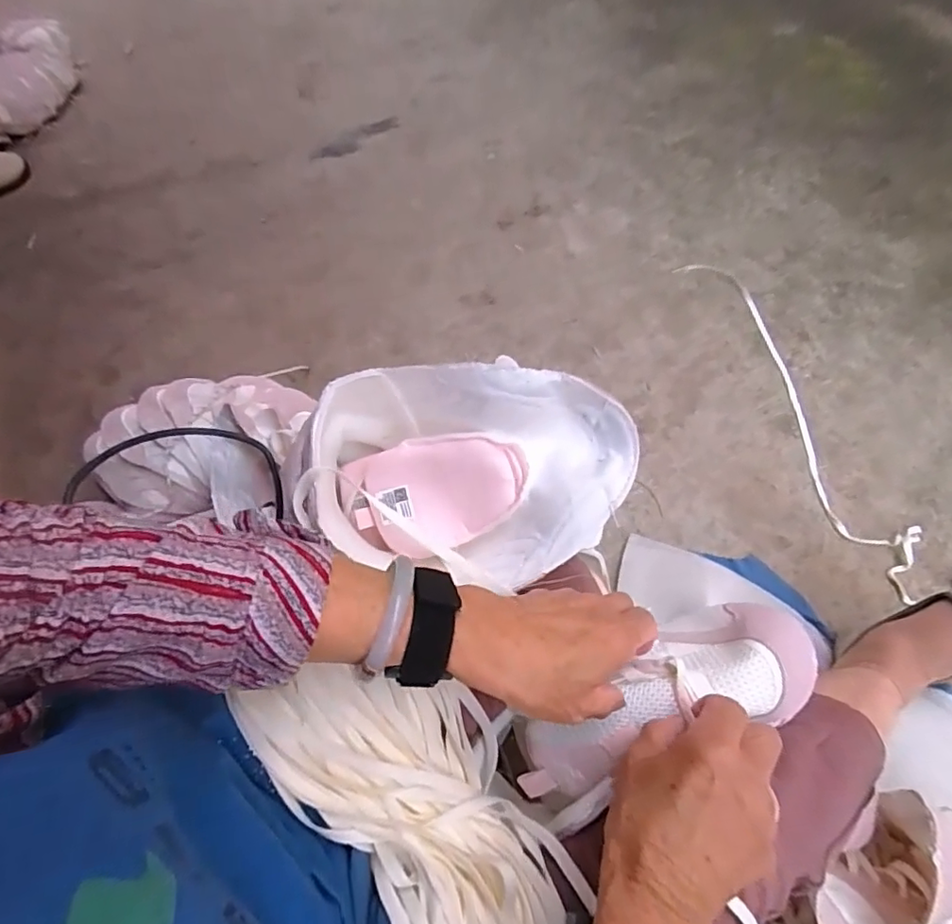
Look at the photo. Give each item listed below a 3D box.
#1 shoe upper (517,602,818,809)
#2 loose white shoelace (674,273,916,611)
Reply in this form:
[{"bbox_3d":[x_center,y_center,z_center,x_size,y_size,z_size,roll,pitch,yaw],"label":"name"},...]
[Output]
[{"bbox_3d":[0.125,0.162,0.384,0.209,0.044,0.083,-27,65,-2],"label":"shoe upper"},{"bbox_3d":[0.471,-0.083,0.838,0.096,0.018,0.592,-16,64,-4],"label":"loose white shoelace"}]

